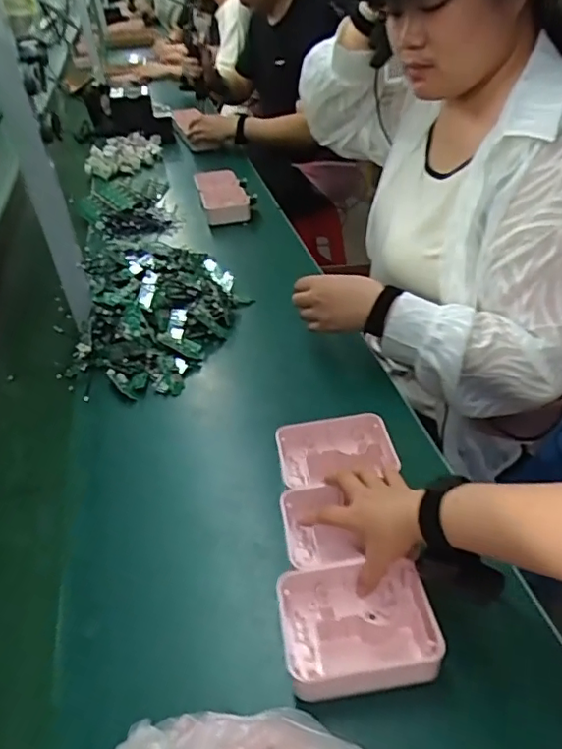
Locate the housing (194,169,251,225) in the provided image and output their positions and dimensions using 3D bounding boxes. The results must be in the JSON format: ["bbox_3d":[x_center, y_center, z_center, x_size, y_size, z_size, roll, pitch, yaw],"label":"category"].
[{"bbox_3d":[-0.138,-0.417,1.327,0.097,0.044,0.220,-13,38,-9],"label":"housing"}]

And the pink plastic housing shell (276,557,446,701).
[{"bbox_3d":[0.065,0.217,0.505,0.125,0.043,0.111,-7,39,-3],"label":"pink plastic housing shell"}]

